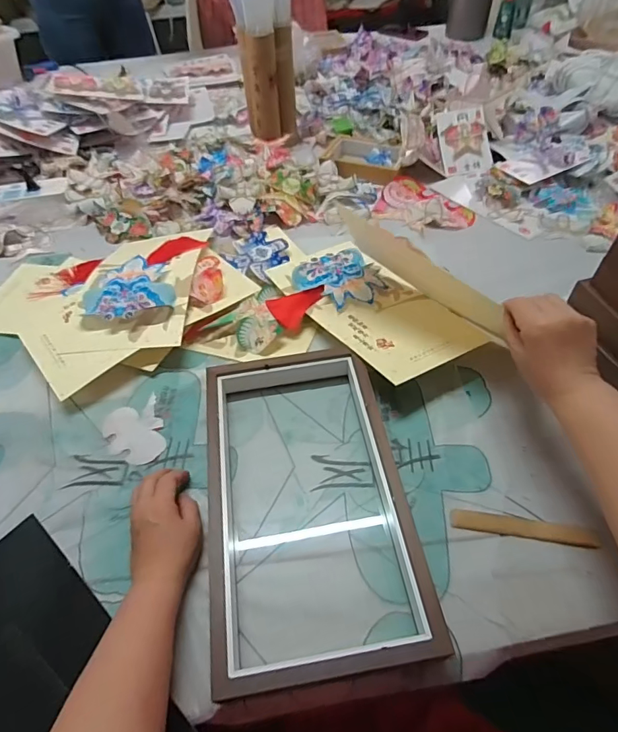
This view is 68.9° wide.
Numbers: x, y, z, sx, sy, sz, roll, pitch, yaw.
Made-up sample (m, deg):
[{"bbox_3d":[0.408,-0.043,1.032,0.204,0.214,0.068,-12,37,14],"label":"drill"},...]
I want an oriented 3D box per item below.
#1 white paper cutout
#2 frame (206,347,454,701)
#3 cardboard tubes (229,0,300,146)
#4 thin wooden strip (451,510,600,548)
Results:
[{"bbox_3d":[-0.219,0.085,0.569,0.070,0.004,0.094,-23,53,-15],"label":"white paper cutout"},{"bbox_3d":[-0.005,0.132,0.488,0.199,0.049,0.344,-9,51,-4],"label":"frame"},{"bbox_3d":[-0.088,-0.628,0.951,0.114,0.257,0.088,-5,51,0],"label":"cardboard tubes"},{"bbox_3d":[0.221,0.167,0.465,0.139,0.004,0.020,5,57,11],"label":"thin wooden strip"}]

